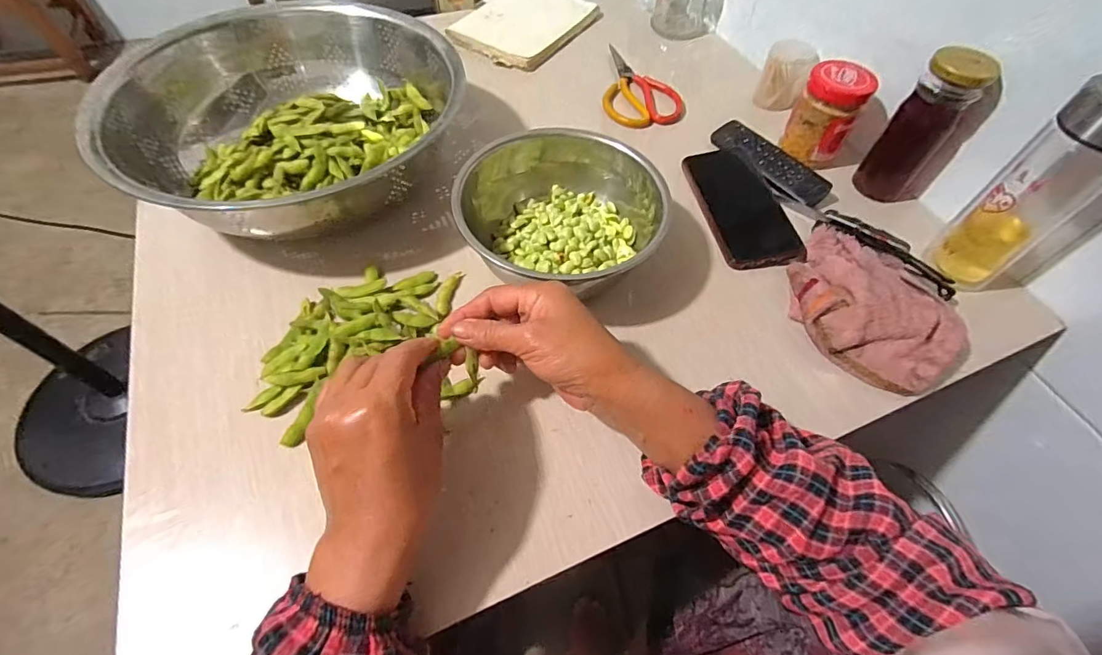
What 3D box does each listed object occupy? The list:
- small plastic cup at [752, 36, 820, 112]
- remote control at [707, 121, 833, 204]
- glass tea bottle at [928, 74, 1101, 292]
[{"bbox_3d":[0.303,-0.328,0.619,0.058,0.073,0.052,21,59,11],"label":"small plastic cup"},{"bbox_3d":[0.250,-0.195,0.556,0.044,0.017,0.151,-31,63,-20],"label":"remote control"},{"bbox_3d":[0.422,-0.116,0.416,0.063,0.189,0.065,-27,62,-18],"label":"glass tea bottle"}]

